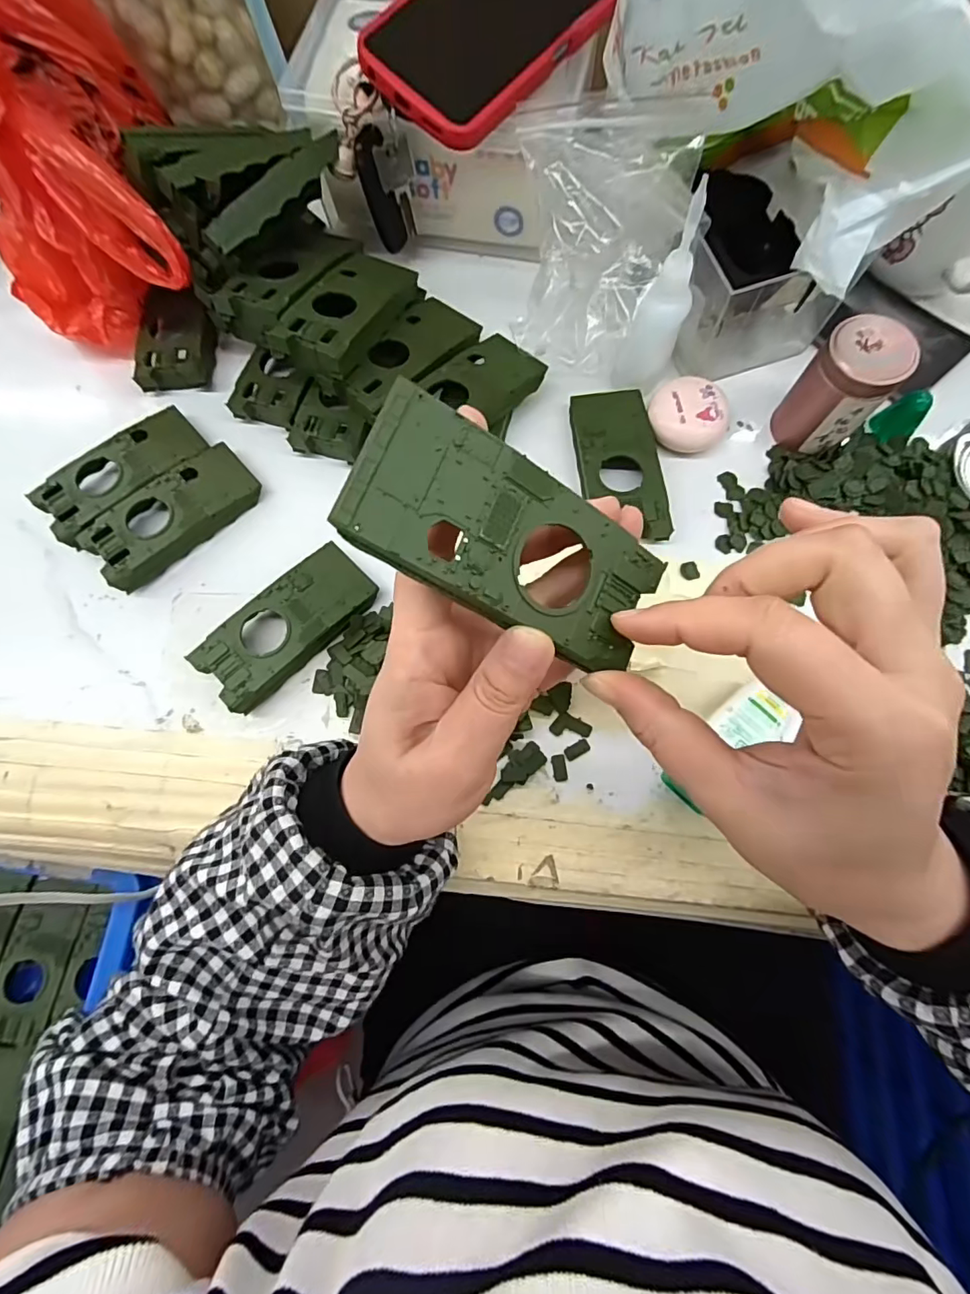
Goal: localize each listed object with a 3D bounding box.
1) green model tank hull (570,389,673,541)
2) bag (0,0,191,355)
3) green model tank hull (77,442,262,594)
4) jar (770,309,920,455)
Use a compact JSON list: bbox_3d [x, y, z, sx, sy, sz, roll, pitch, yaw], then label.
[{"bbox_3d":[0.081,-0.114,0.314,0.047,0.015,0.106,-5,76,0],"label":"green model tank hull"},{"bbox_3d":[-0.267,-0.266,0.289,0.158,0.149,0.134,-15,76,-2],"label":"bag"},{"bbox_3d":[-0.193,-0.083,0.318,0.102,0.014,0.049,-40,78,-8],"label":"green model tank hull"},{"bbox_3d":[0.204,-0.148,0.295,0.045,0.059,0.040,39,79,11],"label":"jar"}]

